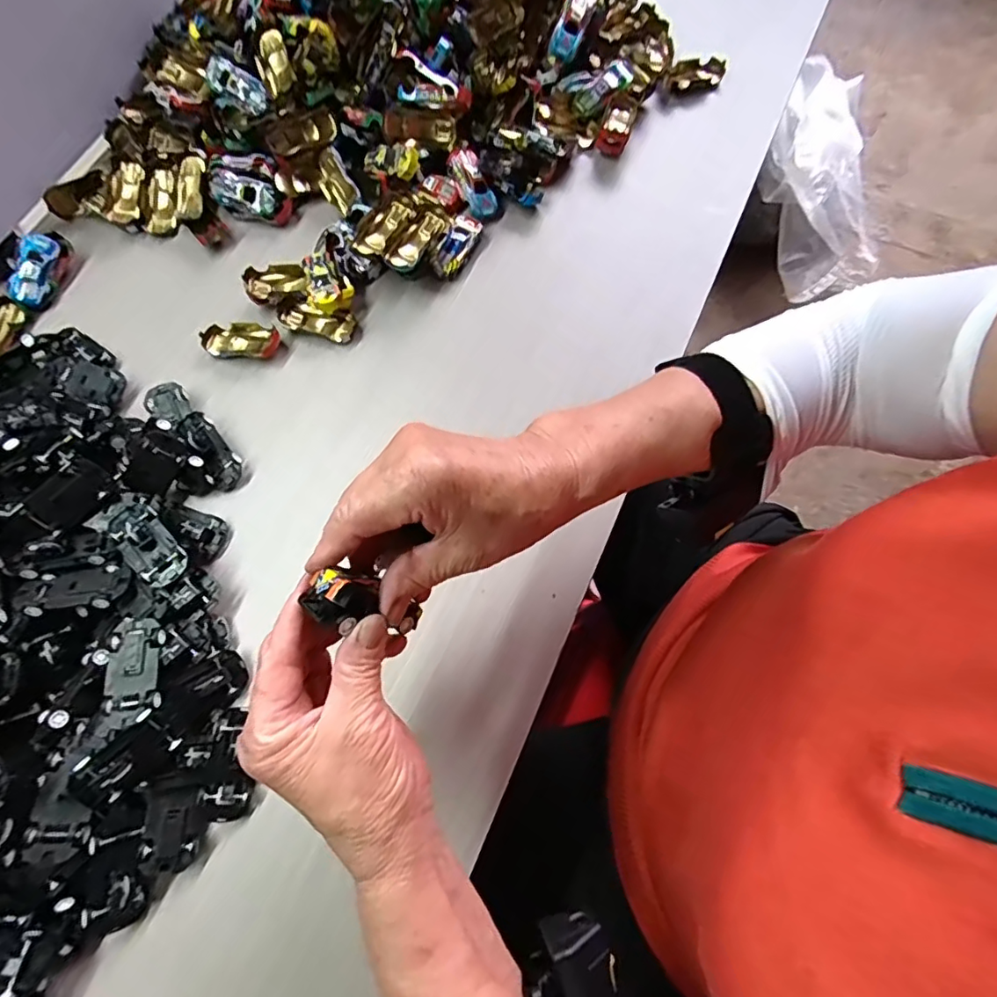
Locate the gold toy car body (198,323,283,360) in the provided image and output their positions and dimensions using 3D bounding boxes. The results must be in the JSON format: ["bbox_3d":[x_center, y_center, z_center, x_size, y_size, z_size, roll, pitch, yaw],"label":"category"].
[{"bbox_3d":[-0.214,-0.130,0.454,0.062,0.013,0.030,5,71,3],"label":"gold toy car body"}]

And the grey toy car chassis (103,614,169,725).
[{"bbox_3d":[-0.227,0.106,0.343,0.031,0.011,0.061,-8,71,-1],"label":"grey toy car chassis"}]

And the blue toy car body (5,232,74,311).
[{"bbox_3d":[-0.401,-0.198,0.473,0.034,0.022,0.068,12,72,6],"label":"blue toy car body"}]

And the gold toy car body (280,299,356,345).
[{"bbox_3d":[-0.151,-0.148,0.457,0.063,0.014,0.026,16,72,7],"label":"gold toy car body"}]

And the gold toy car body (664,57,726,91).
[{"bbox_3d":[0.190,-0.413,0.528,0.055,0.018,0.027,-8,71,-1],"label":"gold toy car body"}]

